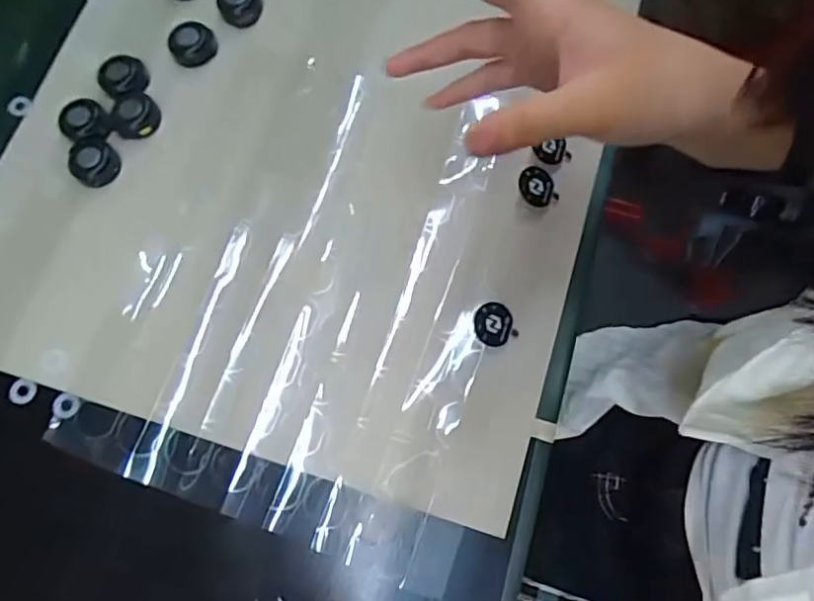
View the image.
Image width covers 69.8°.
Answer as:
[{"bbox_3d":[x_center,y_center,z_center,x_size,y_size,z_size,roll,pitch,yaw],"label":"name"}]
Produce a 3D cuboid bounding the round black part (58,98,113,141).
[{"bbox_3d":[-0.205,-0.114,0.372,0.030,0.010,0.028,-1,73,3],"label":"round black part"}]

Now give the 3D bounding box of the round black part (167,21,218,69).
[{"bbox_3d":[-0.143,-0.172,0.387,0.030,0.010,0.031,-1,73,3],"label":"round black part"}]

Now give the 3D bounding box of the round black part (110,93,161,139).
[{"bbox_3d":[-0.174,-0.118,0.372,0.030,0.009,0.027,9,74,6],"label":"round black part"}]

